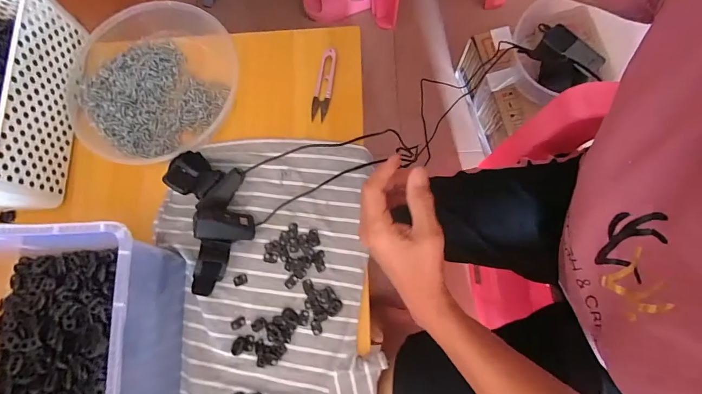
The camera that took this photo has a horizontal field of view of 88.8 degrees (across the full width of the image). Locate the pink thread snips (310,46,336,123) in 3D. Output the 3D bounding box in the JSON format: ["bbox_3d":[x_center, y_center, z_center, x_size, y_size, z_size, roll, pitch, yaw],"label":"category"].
[{"bbox_3d":[-0.036,-0.153,0.488,0.024,0.006,0.098,12,89,10],"label":"pink thread snips"}]

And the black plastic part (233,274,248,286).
[{"bbox_3d":[-0.138,0.104,0.448,0.018,0.004,0.012,-23,80,-1],"label":"black plastic part"}]

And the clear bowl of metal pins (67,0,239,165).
[{"bbox_3d":[-0.276,-0.151,0.489,0.223,0.052,0.217,-1,80,3],"label":"clear bowl of metal pins"}]

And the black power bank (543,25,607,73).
[{"bbox_3d":[0.469,-0.313,0.756,0.131,0.029,0.044,31,108,1],"label":"black power bank"}]

